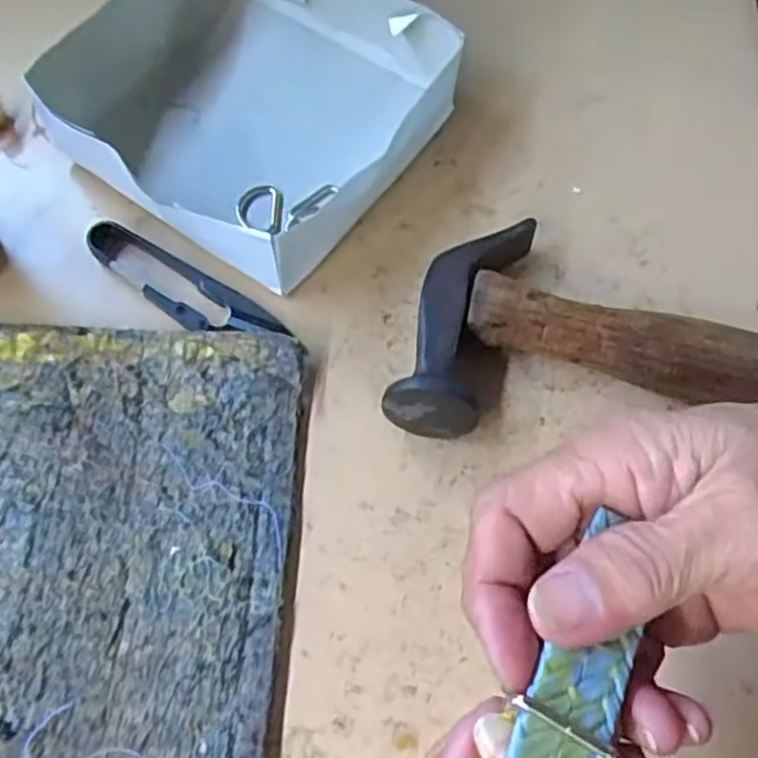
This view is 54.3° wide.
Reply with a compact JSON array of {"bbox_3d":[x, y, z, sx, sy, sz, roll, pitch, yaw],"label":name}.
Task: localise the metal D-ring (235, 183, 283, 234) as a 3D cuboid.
[{"bbox_3d":[-0.050,-0.072,0.312,0.019,0.005,0.025,0,66,-3],"label":"metal D-ring"}]

